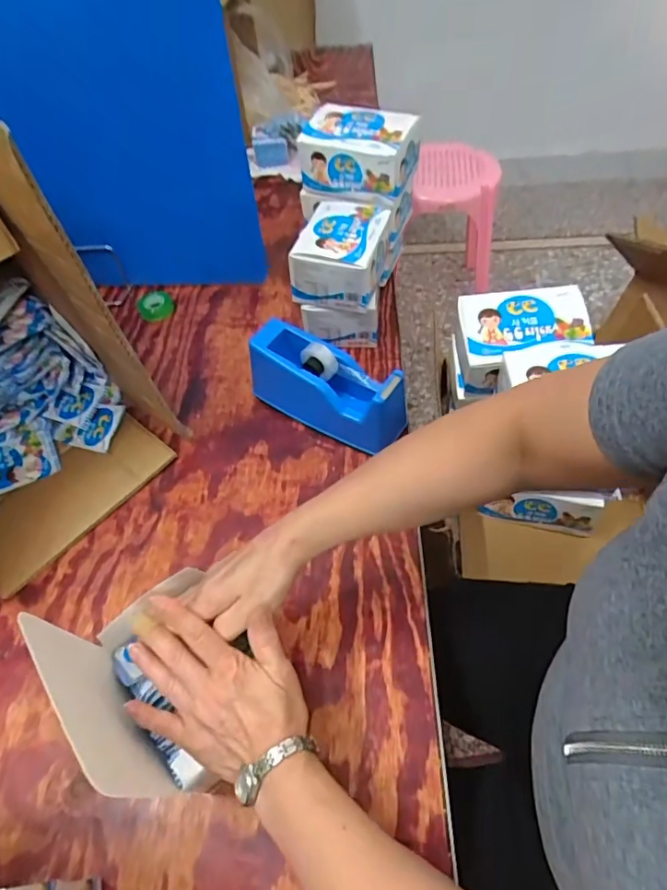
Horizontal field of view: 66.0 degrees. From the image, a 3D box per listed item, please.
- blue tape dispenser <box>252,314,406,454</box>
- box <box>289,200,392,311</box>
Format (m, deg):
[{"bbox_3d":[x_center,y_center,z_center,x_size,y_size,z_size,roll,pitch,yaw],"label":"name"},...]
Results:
[{"bbox_3d":[-0.007,-0.070,0.654,0.211,0.099,0.073,28,61,23],"label":"blue tape dispenser"},{"bbox_3d":[0.013,-0.271,0.715,0.114,0.071,0.159,12,56,13],"label":"box"}]

